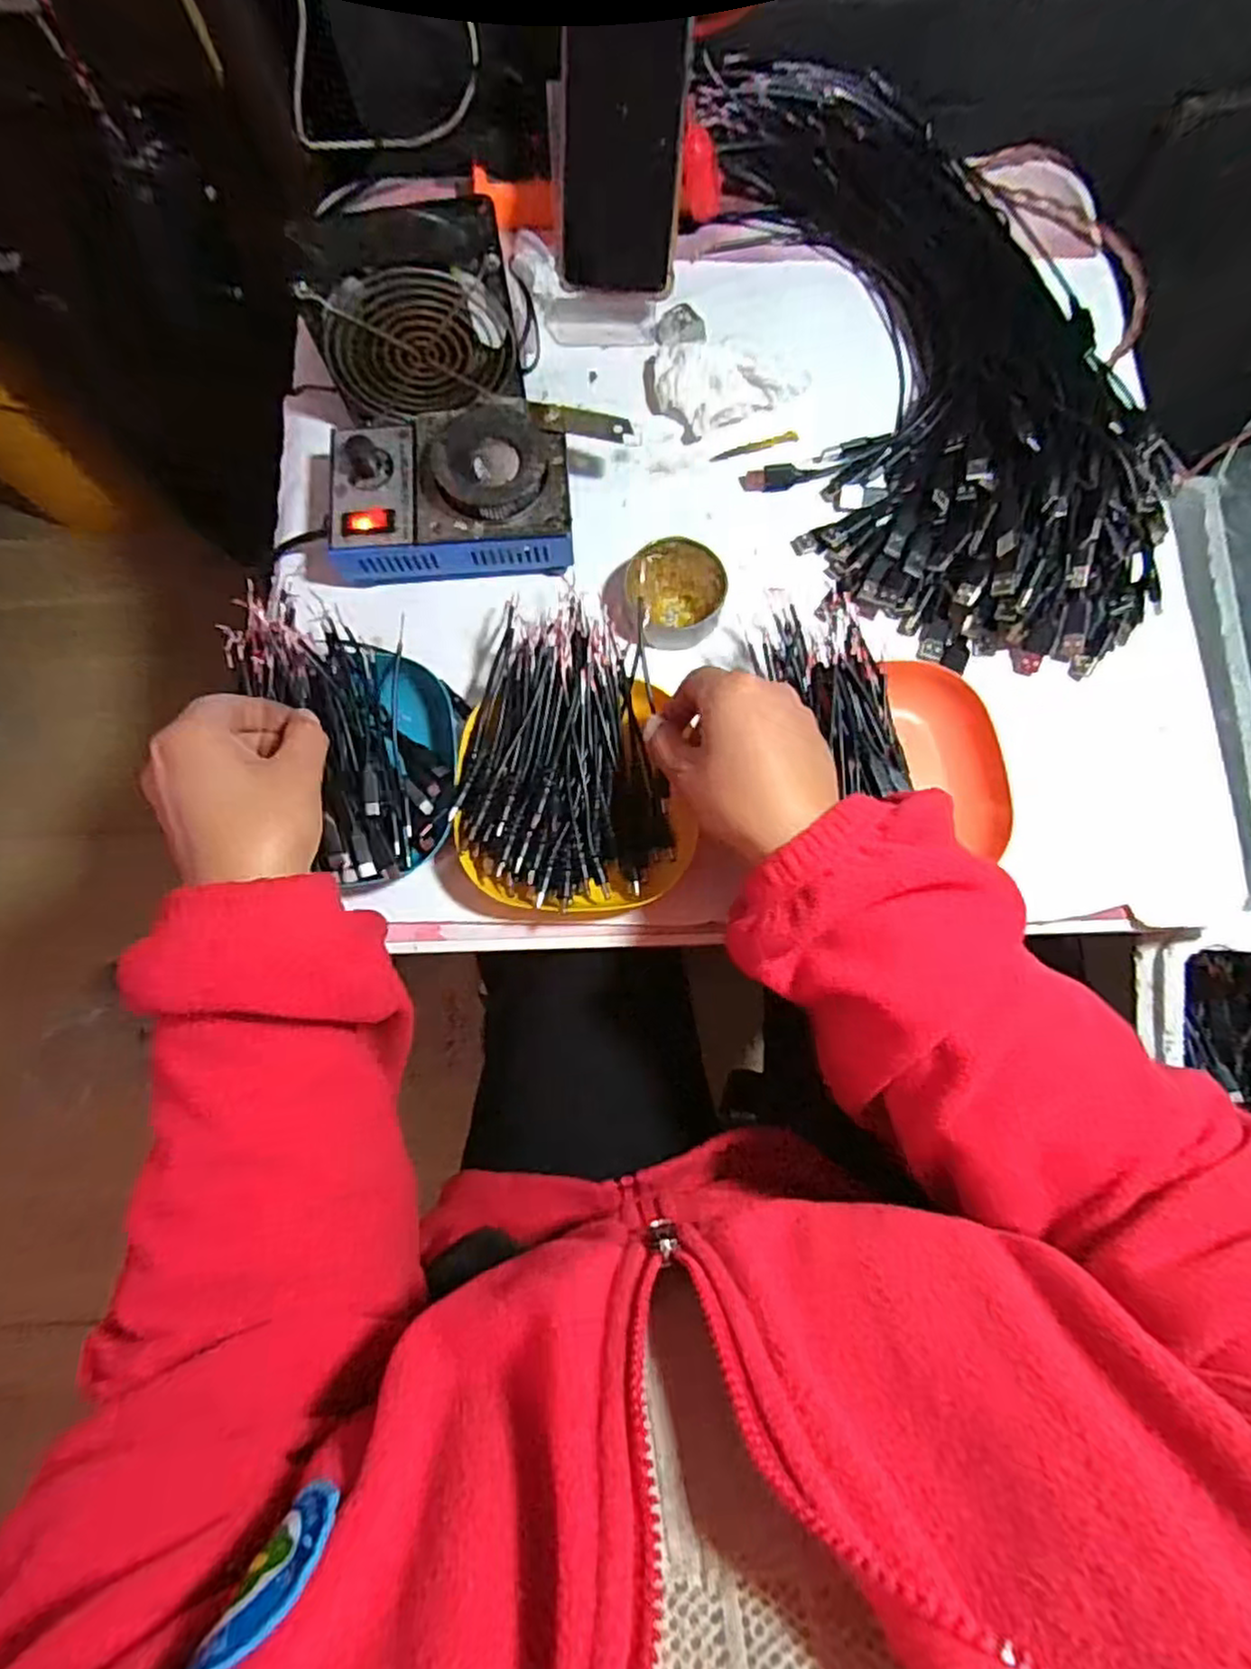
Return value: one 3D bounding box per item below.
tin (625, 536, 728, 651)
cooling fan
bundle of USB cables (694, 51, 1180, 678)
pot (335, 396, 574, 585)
[{"bbox_3d":[0.033,-0.157,0.466,0.055,0.026,0.062,-20,79,-3],"label":"tin"},{"bbox_3d":[-0.125,-0.311,0.443,0.122,0.102,0.057,-5,78,0],"label":"cooling fan"},{"bbox_3d":[0.187,-0.320,0.478,0.233,0.063,0.456,-29,80,-5],"label":"bundle of USB cables"},{"bbox_3d":[-0.110,-0.216,0.464,0.151,0.057,0.109,-8,78,-1],"label":"pot"}]

